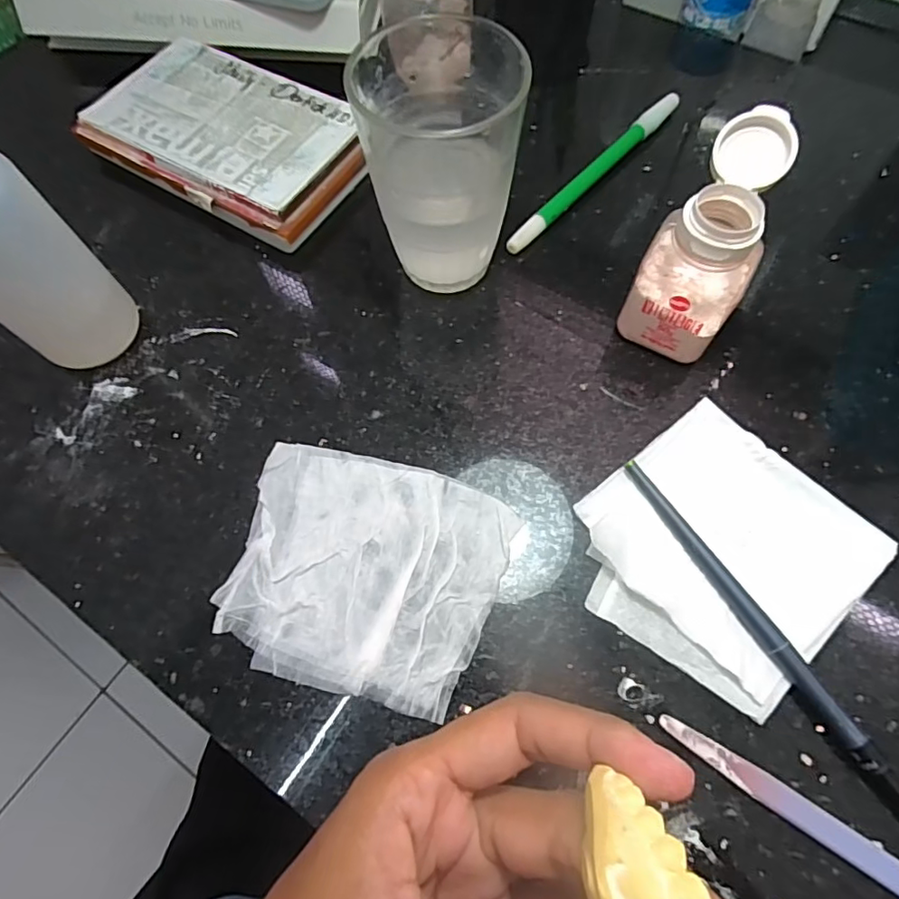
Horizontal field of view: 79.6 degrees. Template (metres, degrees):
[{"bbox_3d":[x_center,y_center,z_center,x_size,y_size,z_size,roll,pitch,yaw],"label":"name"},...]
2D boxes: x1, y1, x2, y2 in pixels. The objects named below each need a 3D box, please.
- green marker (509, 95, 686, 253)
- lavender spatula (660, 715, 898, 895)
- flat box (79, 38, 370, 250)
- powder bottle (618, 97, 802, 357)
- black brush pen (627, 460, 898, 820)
[{"bbox_3d":[0.080,-0.150,0.292,0.009,0.010,0.143,40,73,17],"label":"green marker"},{"bbox_3d":[0.133,0.130,0.174,0.135,0.005,0.010,31,71,14],"label":"lavender spatula"},{"bbox_3d":[-0.120,-0.172,0.301,0.148,0.024,0.089,30,71,14],"label":"flat box"},{"bbox_3d":[0.110,-0.083,0.227,0.040,0.077,0.064,34,72,15],"label":"powder bottle"},{"bbox_3d":[0.117,0.070,0.197,0.007,0.008,0.160,-31,69,-11],"label":"black brush pen"}]

